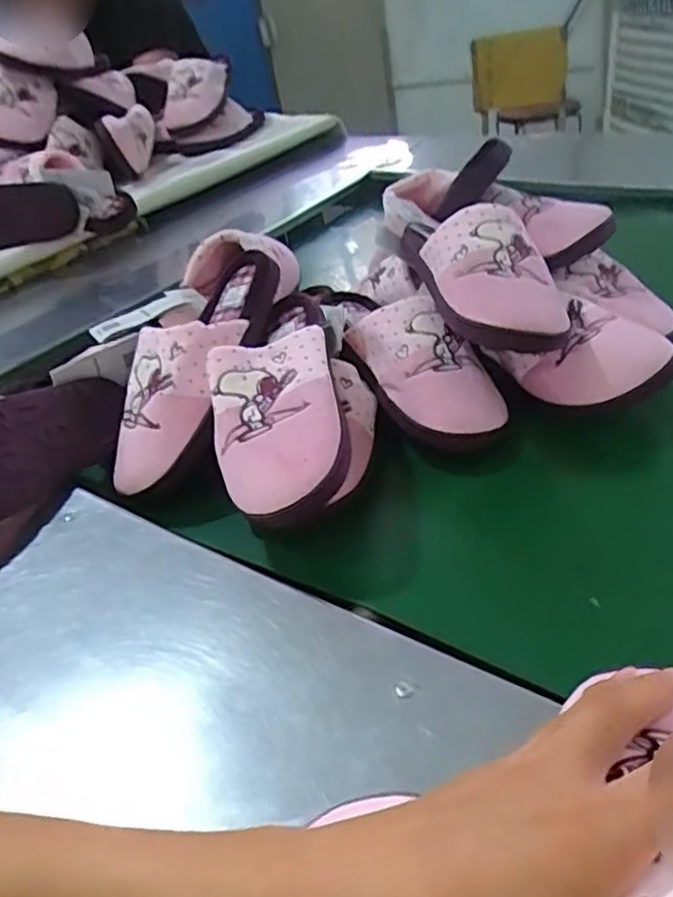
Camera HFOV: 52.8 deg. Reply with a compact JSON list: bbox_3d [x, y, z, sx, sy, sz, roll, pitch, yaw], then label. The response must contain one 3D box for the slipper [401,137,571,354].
[{"bbox_3d":[0.123,-0.174,0.587,0.103,0.073,0.256,-6,47,2],"label":"slipper"}]

